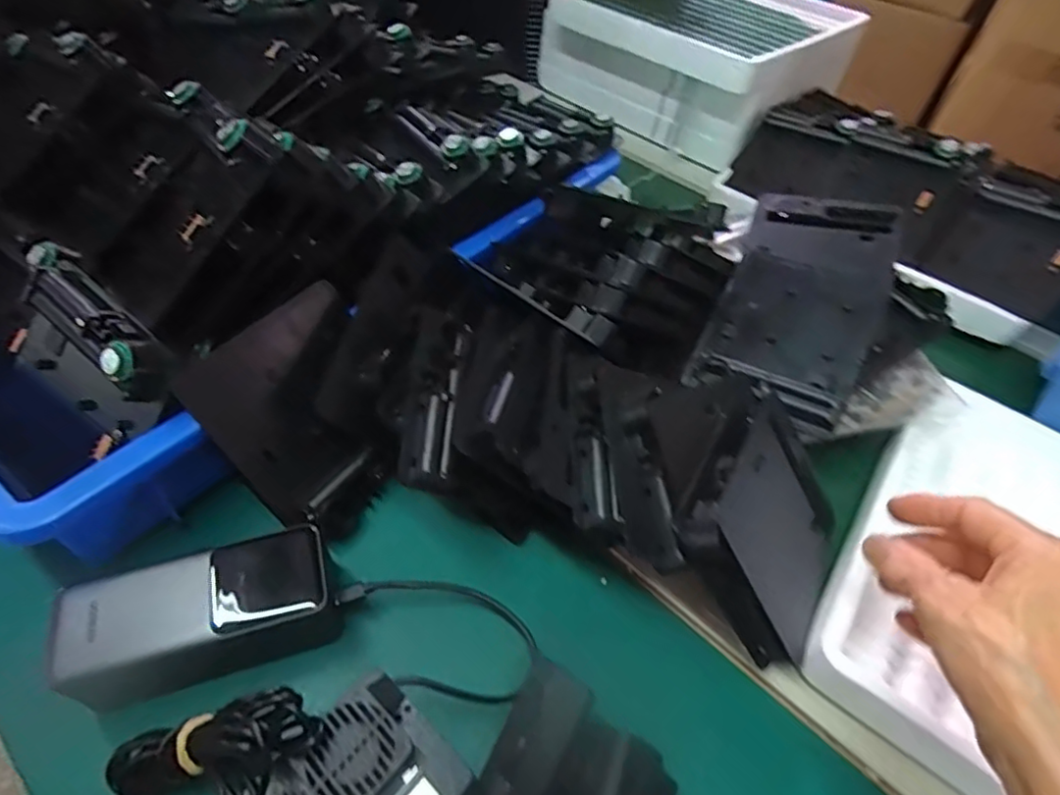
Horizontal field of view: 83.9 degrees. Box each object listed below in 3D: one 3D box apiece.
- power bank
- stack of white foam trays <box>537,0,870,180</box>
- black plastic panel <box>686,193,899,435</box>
[{"bbox_3d":[-0.174,0.117,0.319,0.131,0.056,0.054,-14,52,-17],"label":"power bank"},{"bbox_3d":[0.230,-0.449,0.779,0.324,0.120,0.316,-29,58,-26],"label":"stack of white foam trays"},{"bbox_3d":[0.208,-0.079,0.453,0.111,0.014,0.205,20,66,23],"label":"black plastic panel"}]

